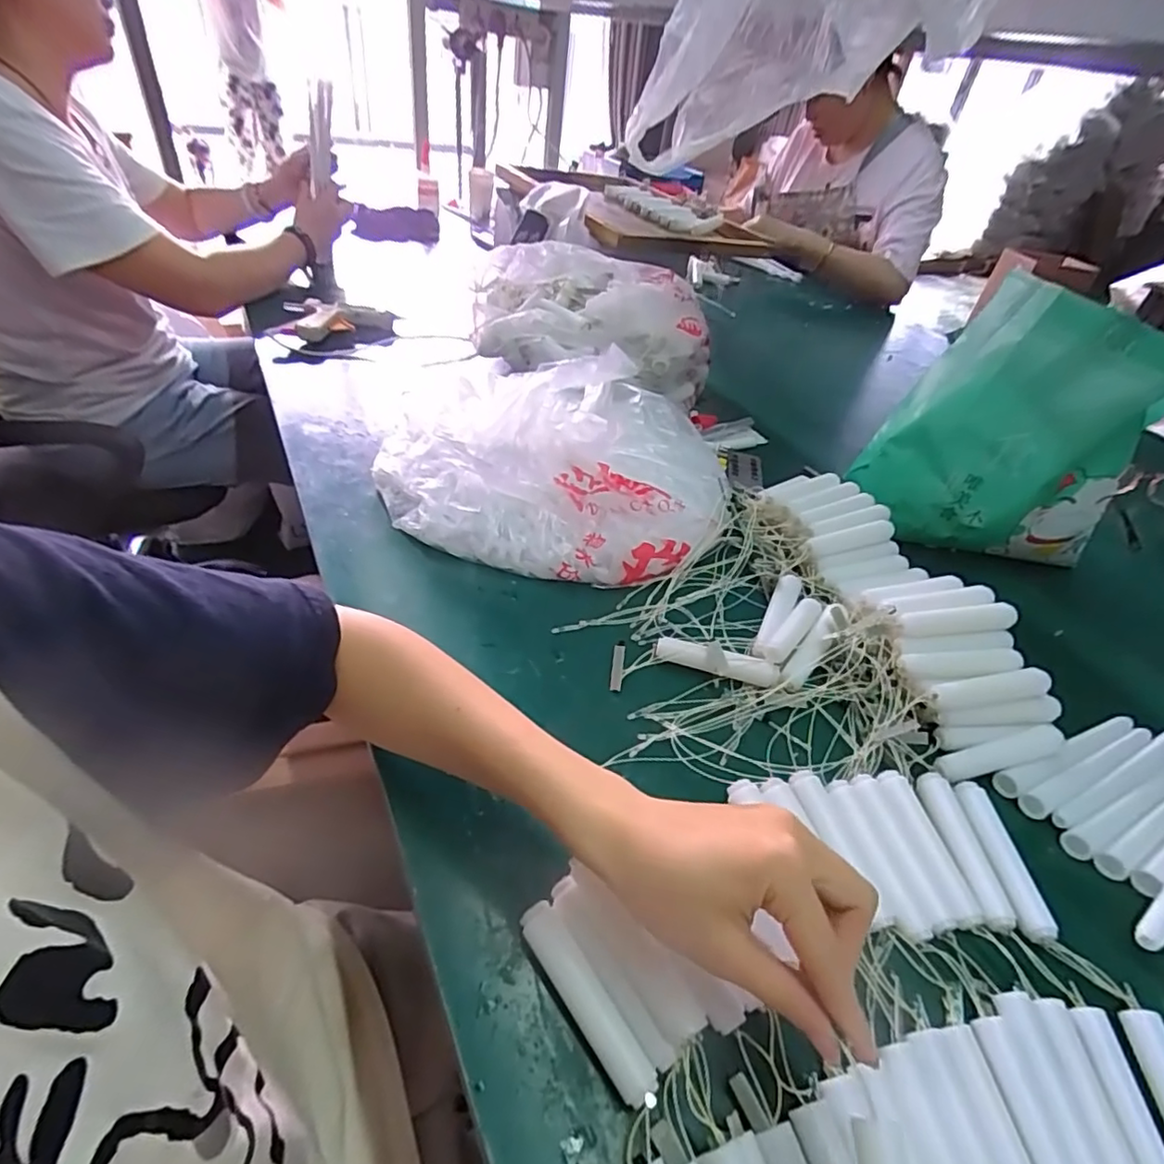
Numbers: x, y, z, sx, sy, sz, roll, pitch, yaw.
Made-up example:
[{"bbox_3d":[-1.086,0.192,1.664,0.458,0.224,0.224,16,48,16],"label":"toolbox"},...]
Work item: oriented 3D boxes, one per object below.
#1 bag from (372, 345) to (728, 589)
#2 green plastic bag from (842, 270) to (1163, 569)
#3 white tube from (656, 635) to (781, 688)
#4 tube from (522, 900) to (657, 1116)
[{"bbox_3d":[-0.028,-0.121,0.573,0.316,0.127,0.233,12,42,3],"label":"bag"},{"bbox_3d":[0.392,-0.133,0.570,0.214,0.239,0.105,34,48,25],"label":"green plastic bag"},{"bbox_3d":[0.101,0.060,0.456,0.090,0.022,0.018,17,43,9],"label":"white tube"},{"bbox_3d":[0.001,0.194,0.283,0.017,0.016,0.088,-23,51,-30],"label":"tube"}]

